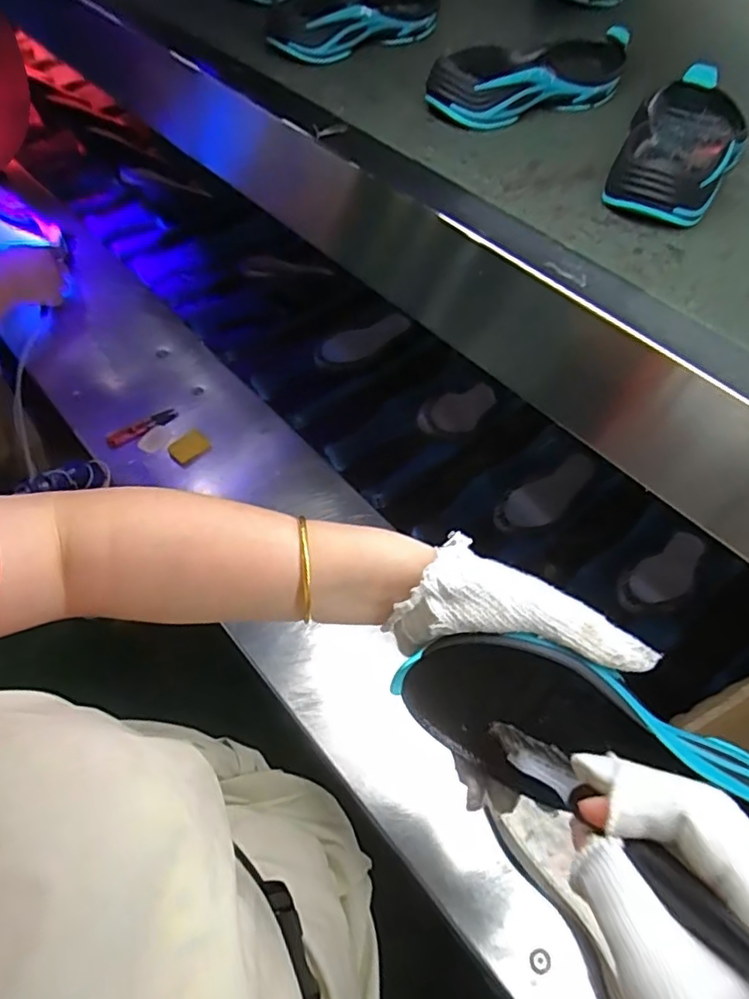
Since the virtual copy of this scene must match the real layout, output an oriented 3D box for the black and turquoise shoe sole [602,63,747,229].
[{"bbox_3d":[0.238,-0.278,0.455,0.081,0.035,0.213,27,57,17],"label":"black and turquoise shoe sole"}]

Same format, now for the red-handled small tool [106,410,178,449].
[{"bbox_3d":[-0.333,-0.104,0.846,0.102,0.009,0.026,-30,62,-22],"label":"red-handled small tool"}]

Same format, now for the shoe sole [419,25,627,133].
[{"bbox_3d":[0.146,-0.373,0.517,0.215,0.036,0.085,-32,61,-23],"label":"shoe sole"}]

